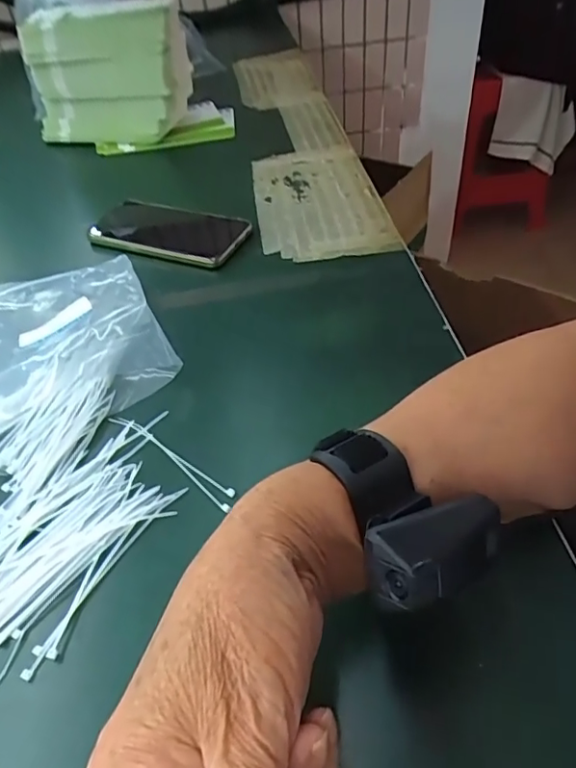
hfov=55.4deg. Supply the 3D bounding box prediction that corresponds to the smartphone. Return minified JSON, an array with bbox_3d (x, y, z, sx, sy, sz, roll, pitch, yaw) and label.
[{"bbox_3d":[-0.124,-0.158,0.560,0.159,0.011,0.078,16,49,19],"label":"smartphone"}]

